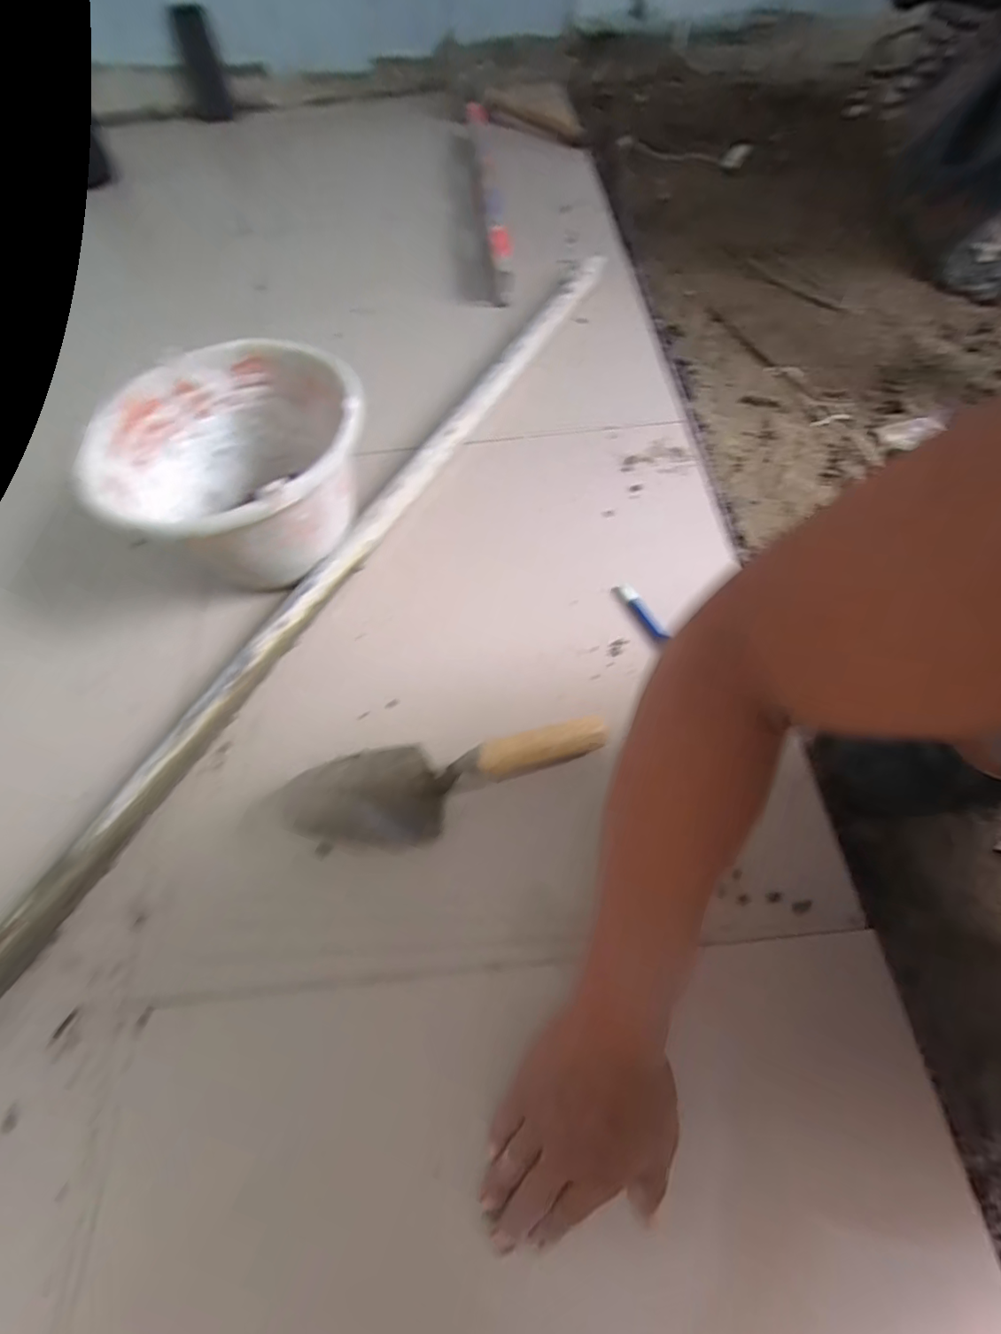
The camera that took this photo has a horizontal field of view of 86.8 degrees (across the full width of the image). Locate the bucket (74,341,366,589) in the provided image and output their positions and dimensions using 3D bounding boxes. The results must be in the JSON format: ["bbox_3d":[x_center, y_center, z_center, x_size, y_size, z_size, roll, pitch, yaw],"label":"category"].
[{"bbox_3d":[-0.251,-0.190,0.539,0.225,0.133,0.245,-1,62,1],"label":"bucket"}]

